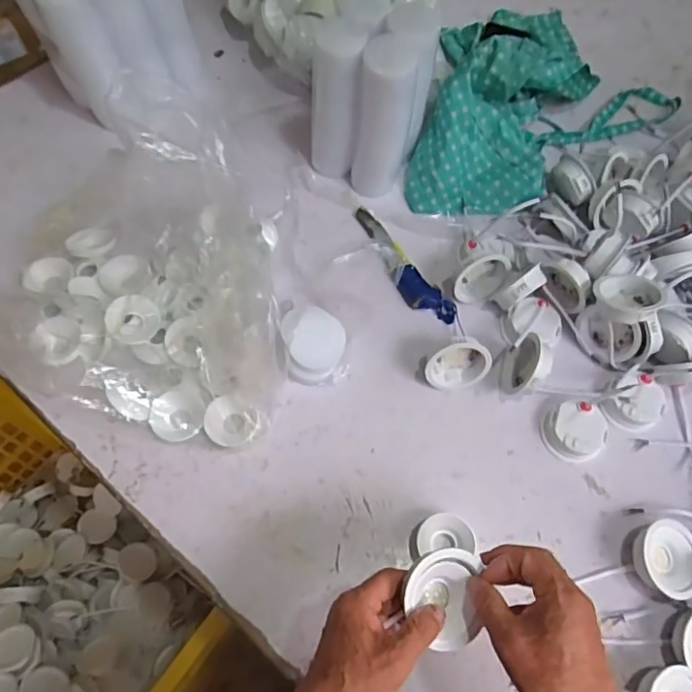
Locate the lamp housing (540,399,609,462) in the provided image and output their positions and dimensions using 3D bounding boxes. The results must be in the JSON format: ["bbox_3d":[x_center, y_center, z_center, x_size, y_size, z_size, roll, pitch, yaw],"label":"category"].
[{"bbox_3d":[0.254,0.092,0.627,0.067,0.027,0.064,1,64,-1],"label":"lamp housing"}]

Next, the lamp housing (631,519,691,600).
[{"bbox_3d":[0.317,0.211,0.563,0.062,0.031,0.069,9,64,3],"label":"lamp housing"}]

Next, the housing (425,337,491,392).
[{"bbox_3d":[0.122,0.017,0.637,0.068,0.066,0.030,-8,46,-4],"label":"housing"}]

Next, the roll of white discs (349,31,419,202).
[{"bbox_3d":[0.044,-0.277,0.701,0.065,0.183,0.064,6,64,2],"label":"roll of white discs"}]

